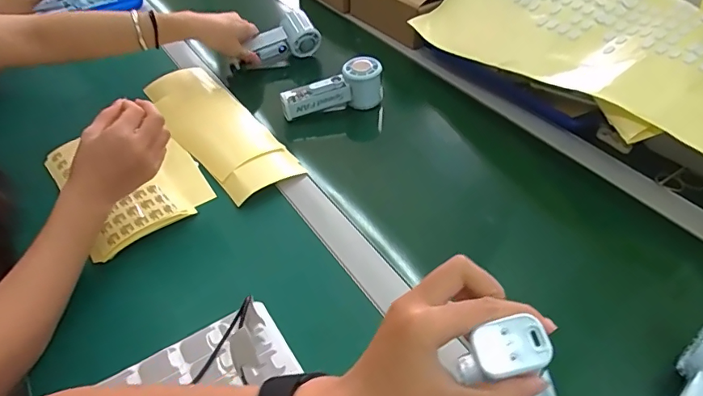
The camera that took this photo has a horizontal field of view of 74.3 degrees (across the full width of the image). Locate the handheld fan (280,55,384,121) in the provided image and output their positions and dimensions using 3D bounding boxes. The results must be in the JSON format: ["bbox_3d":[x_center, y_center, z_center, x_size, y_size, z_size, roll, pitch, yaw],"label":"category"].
[{"bbox_3d":[-0.030,-0.160,0.687,0.150,0.062,0.041,-14,45,-13],"label":"handheld fan"}]

